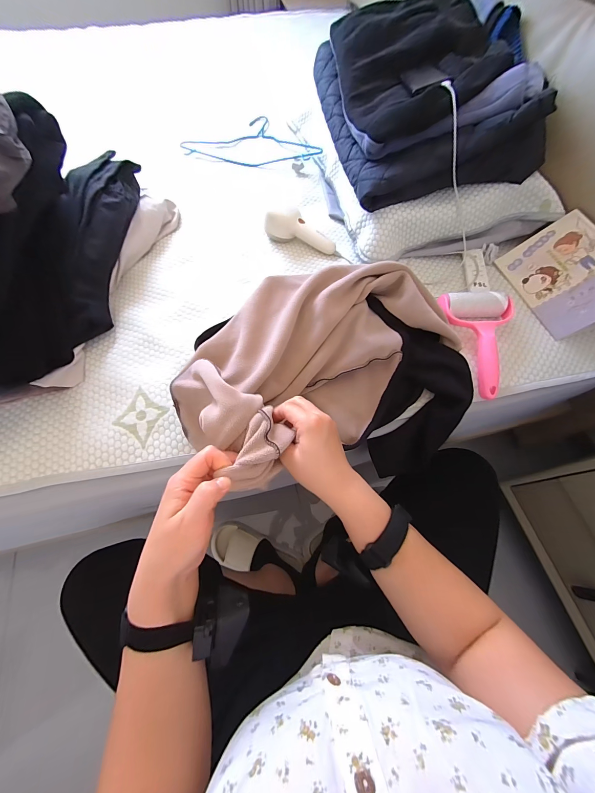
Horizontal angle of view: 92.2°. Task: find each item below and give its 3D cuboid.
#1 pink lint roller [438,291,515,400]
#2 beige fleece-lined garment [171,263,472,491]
[{"bbox_3d":[0.318,-0.089,0.491,0.122,0.053,0.185,-4,78,-3],"label":"pink lint roller"},{"bbox_3d":[0.045,-0.045,0.427,0.423,0.167,0.300,-9,66,-6],"label":"beige fleece-lined garment"}]

